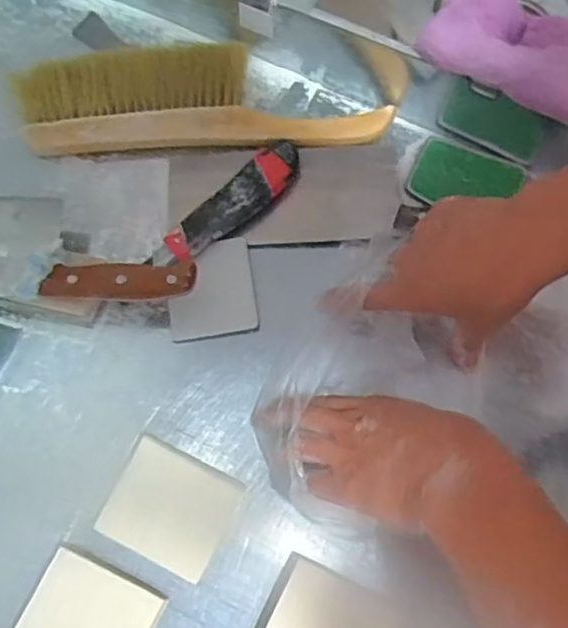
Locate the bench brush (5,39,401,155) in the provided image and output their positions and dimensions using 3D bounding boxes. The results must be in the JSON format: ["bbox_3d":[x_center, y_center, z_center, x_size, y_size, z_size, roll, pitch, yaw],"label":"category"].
[{"bbox_3d":[-0.075,-0.196,0.594,0.328,0.033,0.089,-2,75,1],"label":"bench brush"}]

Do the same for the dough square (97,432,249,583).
[{"bbox_3d":[-0.088,0.150,0.510,0.090,0.018,0.079,25,77,7],"label":"dough square"}]

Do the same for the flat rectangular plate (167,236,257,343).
[{"bbox_3d":[-0.063,-0.021,0.566,0.074,0.005,0.084,-8,73,0],"label":"flat rectangular plate"}]

